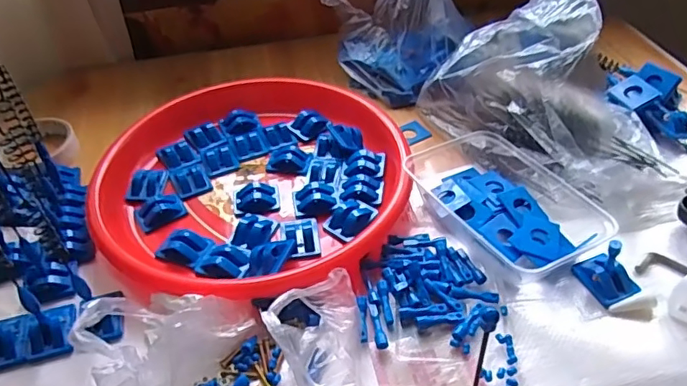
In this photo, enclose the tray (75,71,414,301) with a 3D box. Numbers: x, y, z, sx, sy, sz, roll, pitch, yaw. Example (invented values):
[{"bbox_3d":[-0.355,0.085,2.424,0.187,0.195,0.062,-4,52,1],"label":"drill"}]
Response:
[{"bbox_3d":[-0.087,-0.019,0.518,0.286,0.034,0.266,-2,44,2],"label":"tray"}]

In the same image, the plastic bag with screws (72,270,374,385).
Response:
[{"bbox_3d":[-0.079,0.117,0.369,0.193,0.052,0.127,-4,44,-1],"label":"plastic bag with screws"}]

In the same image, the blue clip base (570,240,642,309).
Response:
[{"bbox_3d":[0.210,0.056,0.420,0.029,0.045,0.044,-19,46,-15],"label":"blue clip base"}]

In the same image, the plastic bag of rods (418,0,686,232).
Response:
[{"bbox_3d":[0.214,-0.102,0.519,0.267,0.125,0.136,33,55,32],"label":"plastic bag of rods"}]

